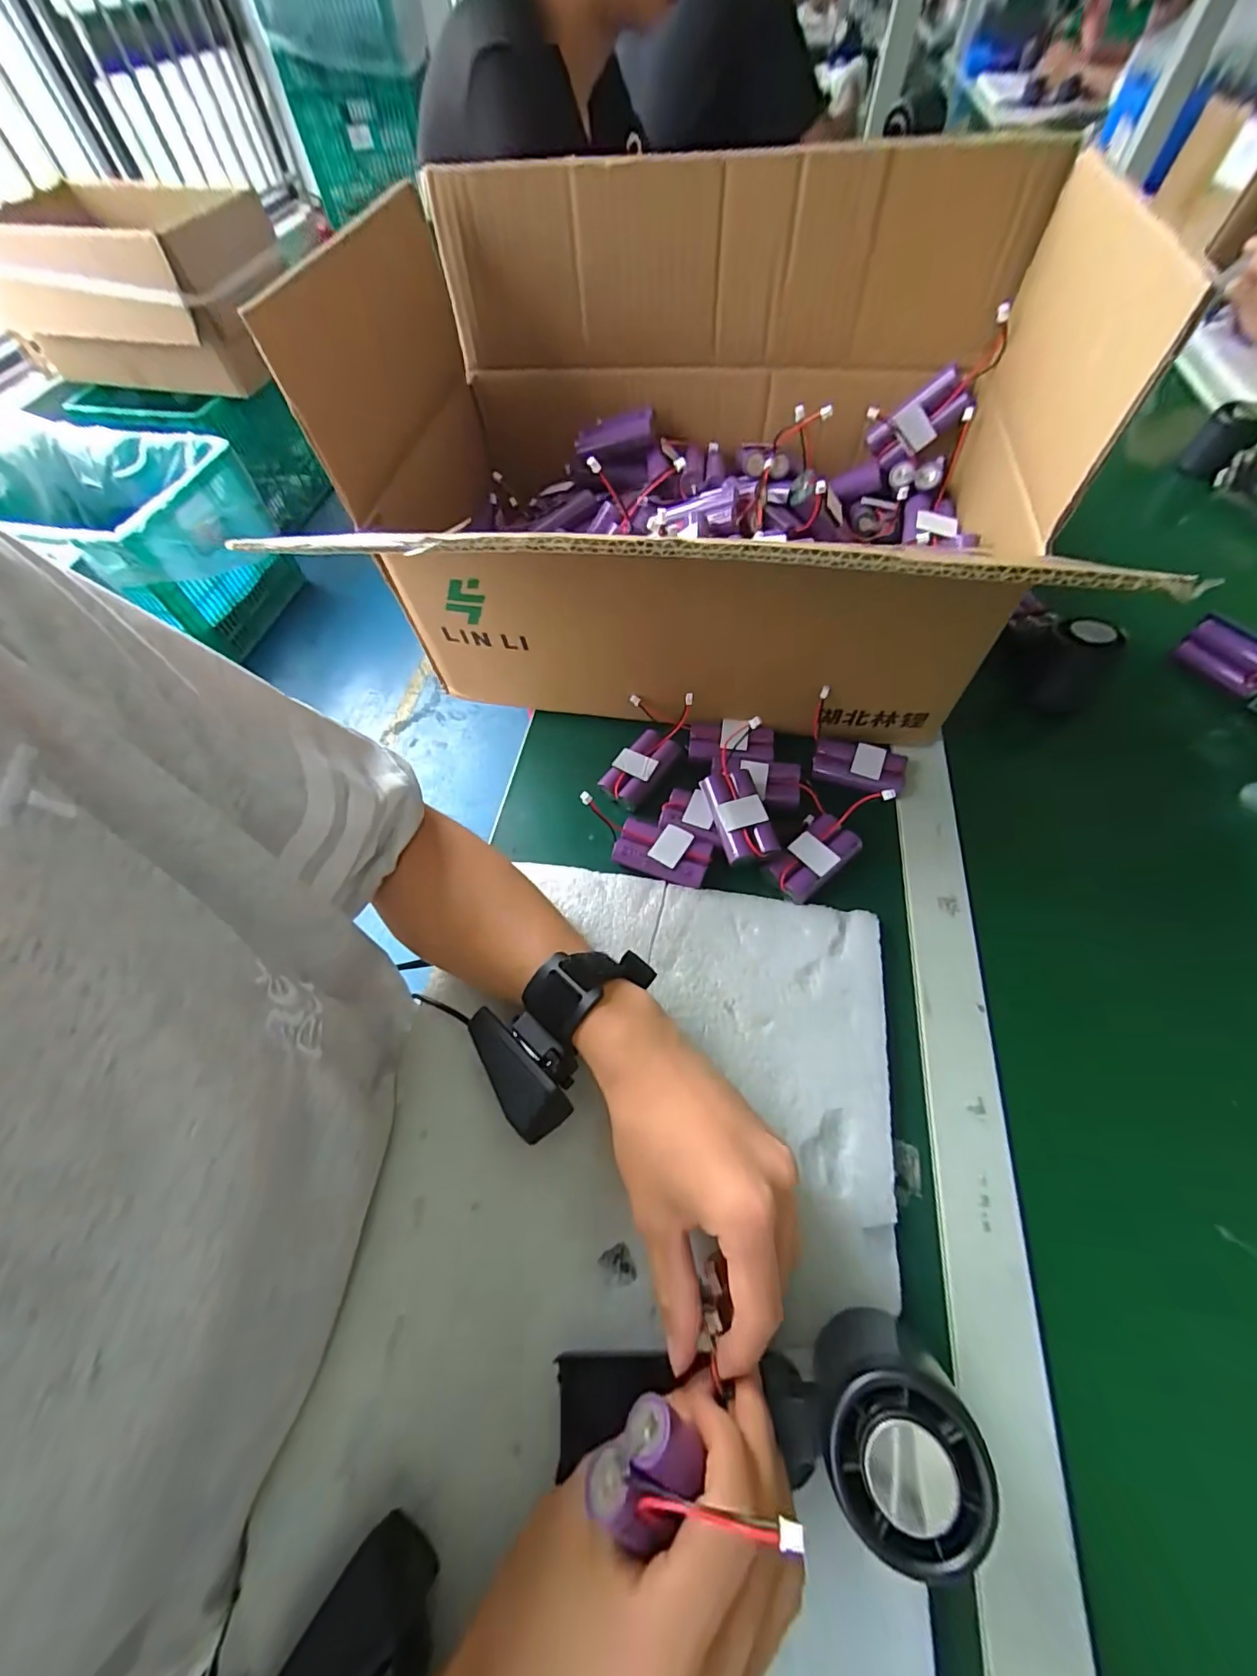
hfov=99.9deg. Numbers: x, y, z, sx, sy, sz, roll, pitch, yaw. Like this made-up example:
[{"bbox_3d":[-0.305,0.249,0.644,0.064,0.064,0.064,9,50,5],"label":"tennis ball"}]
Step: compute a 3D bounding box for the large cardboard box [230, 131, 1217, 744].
[{"bbox_3d":[0.065,-0.269,0.387,0.451,0.251,0.312,11,61,9],"label":"large cardboard box"}]

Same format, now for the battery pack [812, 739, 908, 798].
[{"bbox_3d":[0.176,-0.054,0.407,0.067,0.021,0.037,20,63,14],"label":"battery pack"}]

